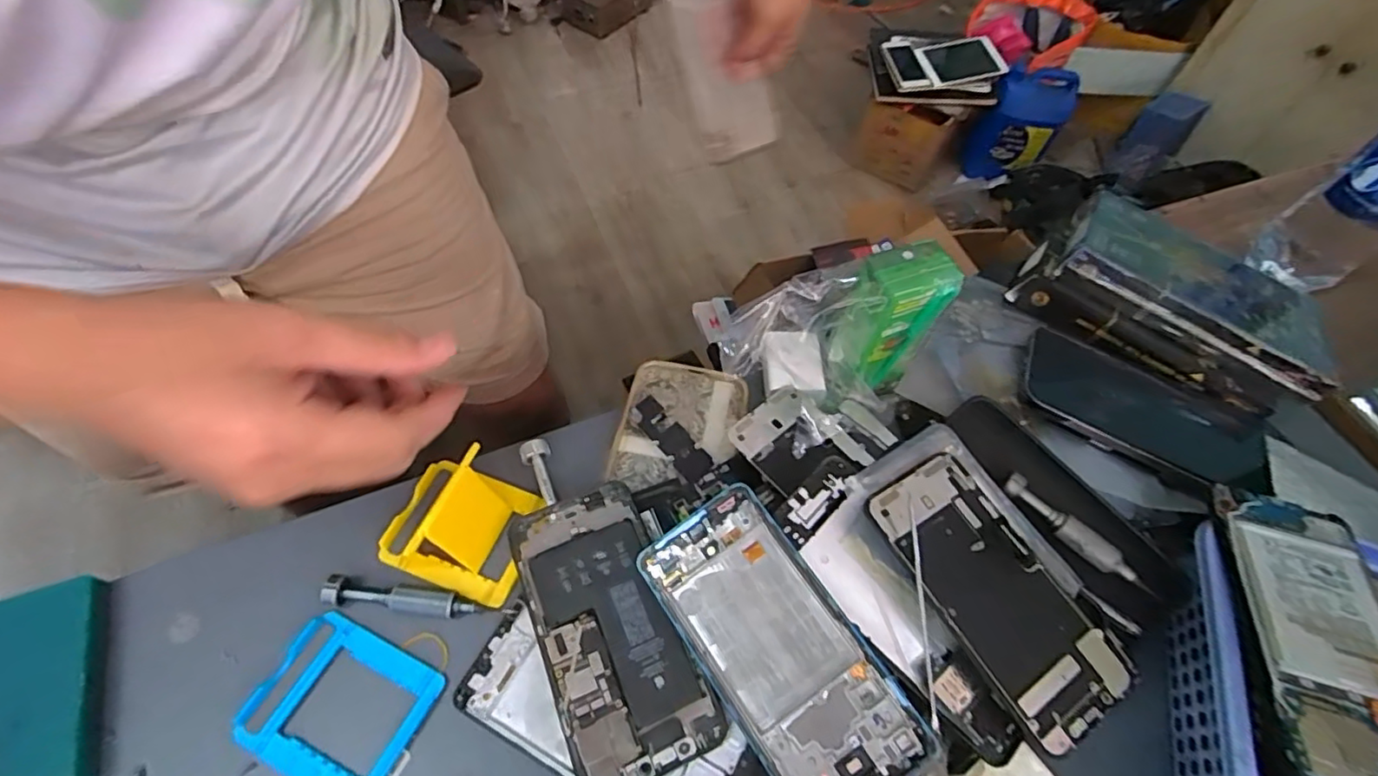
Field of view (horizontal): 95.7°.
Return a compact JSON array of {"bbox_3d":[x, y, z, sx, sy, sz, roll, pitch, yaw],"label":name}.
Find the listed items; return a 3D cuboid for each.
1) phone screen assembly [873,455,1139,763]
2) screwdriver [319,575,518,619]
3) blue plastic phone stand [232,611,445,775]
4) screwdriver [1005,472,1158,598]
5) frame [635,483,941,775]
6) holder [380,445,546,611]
[{"bbox_3d":[0.161,0.105,0.327,0.067,0.008,0.142,-26,68,-22],"label":"phone screen assembly"},{"bbox_3d":[-0.155,0.122,0.355,0.103,0.011,0.015,9,59,1],"label":"screwdriver"},{"bbox_3d":[-0.185,0.169,0.330,0.084,0.007,0.073,25,60,11],"label":"blue plastic phone stand"},{"bbox_3d":[0.228,0.086,0.369,0.014,0.010,0.092,-37,68,-23],"label":"screwdriver"},{"bbox_3d":[0.046,0.135,0.325,0.075,0.006,0.163,-37,70,-2],"label":"frame"},{"bbox_3d":[-0.136,0.075,0.364,0.083,0.054,0.069,20,59,8],"label":"holder"}]

